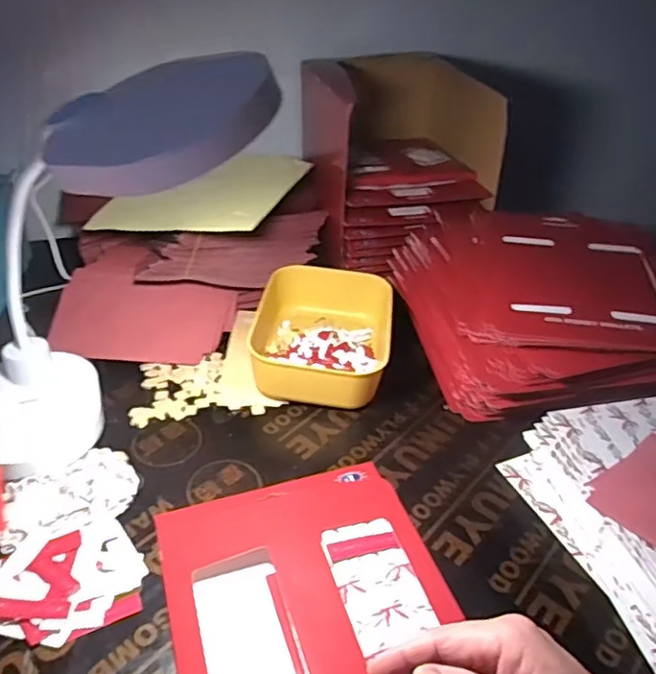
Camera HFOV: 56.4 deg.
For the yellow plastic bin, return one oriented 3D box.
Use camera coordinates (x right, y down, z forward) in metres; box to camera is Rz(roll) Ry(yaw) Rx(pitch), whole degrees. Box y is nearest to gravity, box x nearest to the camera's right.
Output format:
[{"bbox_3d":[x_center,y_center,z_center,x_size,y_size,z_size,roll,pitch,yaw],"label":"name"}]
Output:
[{"bbox_3d":[-0.006,-0.003,0.671,0.140,0.053,0.185,6,37,3],"label":"yellow plastic bin"}]

